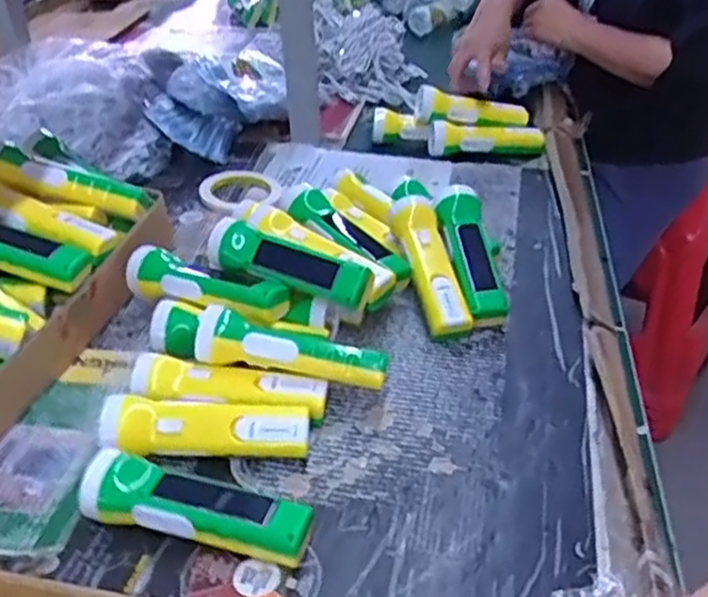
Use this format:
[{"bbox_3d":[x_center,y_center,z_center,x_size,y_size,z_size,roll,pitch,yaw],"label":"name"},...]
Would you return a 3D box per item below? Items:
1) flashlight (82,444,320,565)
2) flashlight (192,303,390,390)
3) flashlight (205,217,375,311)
[{"bbox_3d":[-0.116,0.154,0.551,0.171,0.041,0.047,7,37,12],"label":"flashlight"},{"bbox_3d":[-0.053,0.042,0.648,0.172,0.039,0.042,6,36,10],"label":"flashlight"},{"bbox_3d":[-0.066,-0.036,0.713,0.174,0.035,0.042,17,39,24],"label":"flashlight"}]

